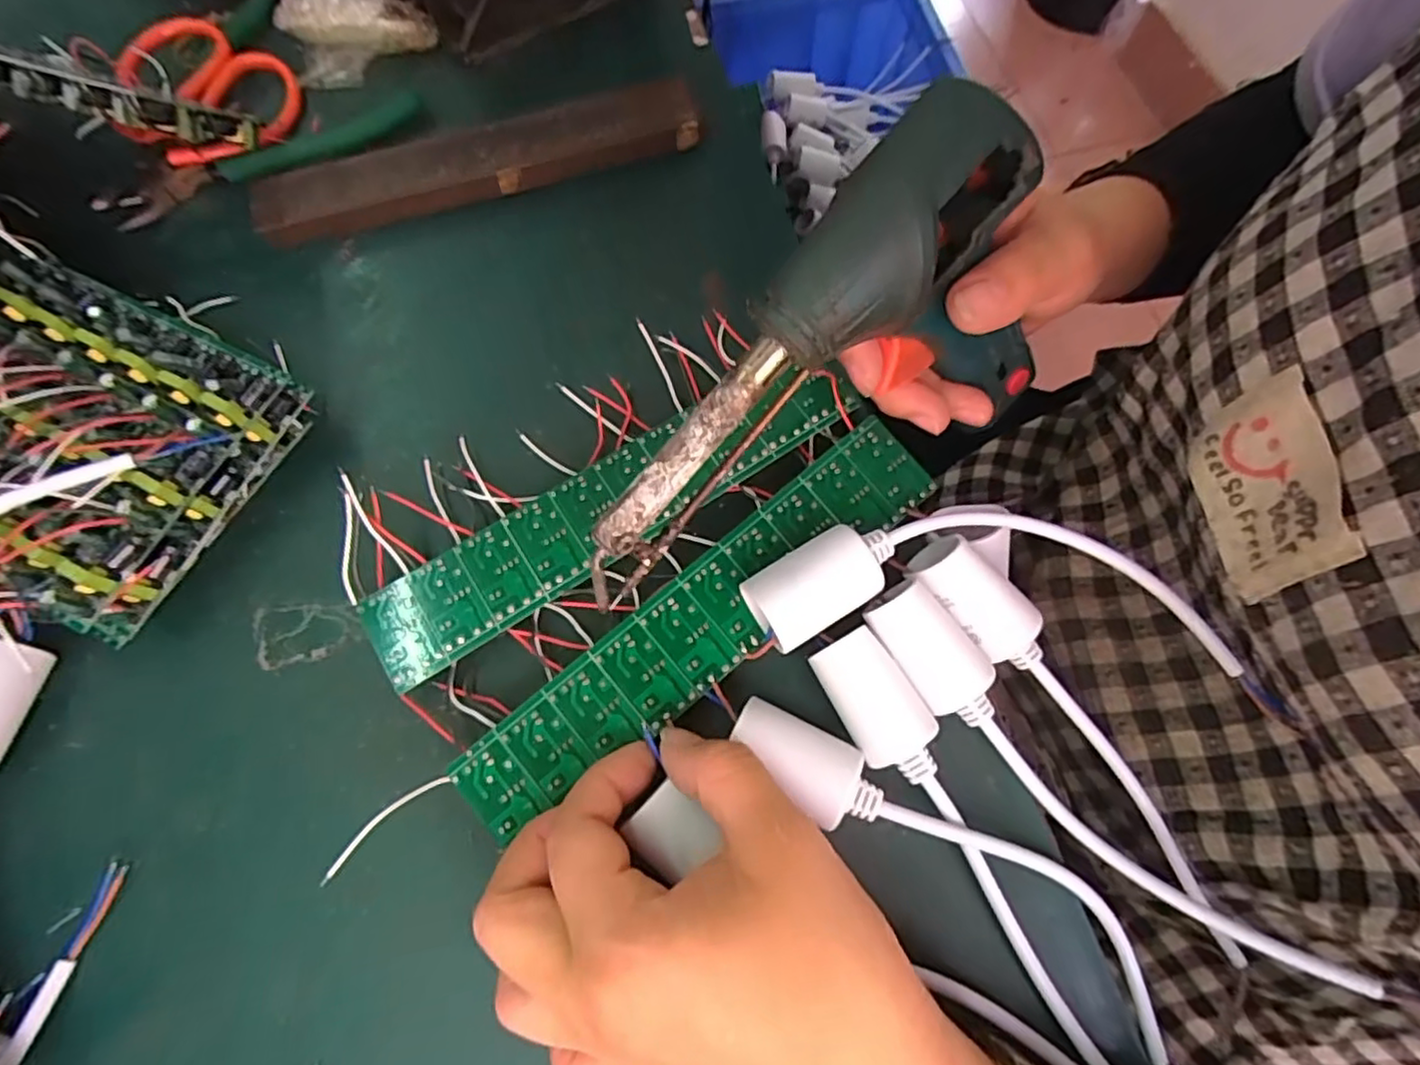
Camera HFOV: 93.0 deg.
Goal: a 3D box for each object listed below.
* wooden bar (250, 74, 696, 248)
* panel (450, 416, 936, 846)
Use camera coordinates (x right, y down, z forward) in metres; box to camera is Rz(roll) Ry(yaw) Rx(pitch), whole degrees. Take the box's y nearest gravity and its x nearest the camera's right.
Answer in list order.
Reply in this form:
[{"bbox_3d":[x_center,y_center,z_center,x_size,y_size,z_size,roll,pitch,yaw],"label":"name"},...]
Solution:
[{"bbox_3d":[-0.106,-0.173,0.315,0.204,0.018,0.034,-18,73,-4],"label":"wooden bar"},{"bbox_3d":[0.000,0.030,0.242,0.197,0.005,0.036,-39,76,-11],"label":"panel"}]

